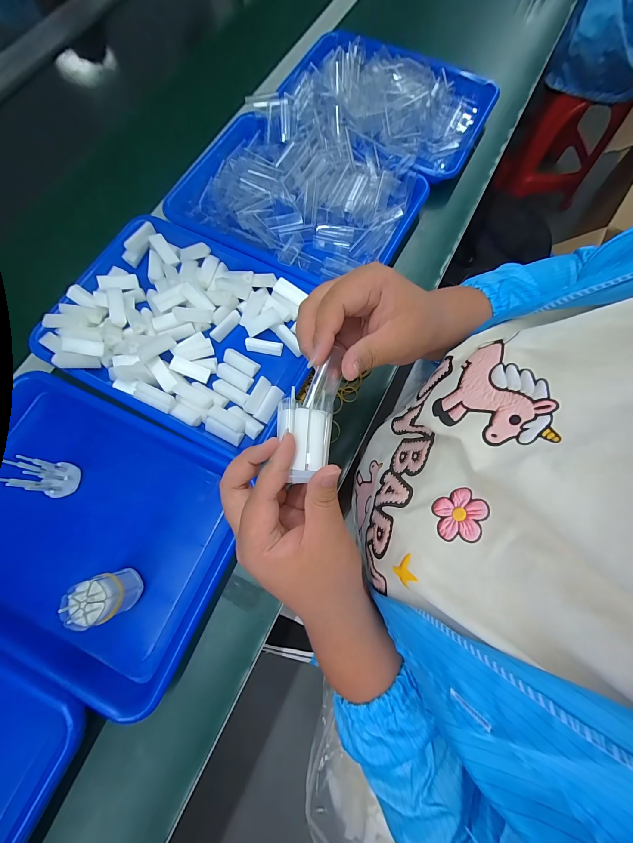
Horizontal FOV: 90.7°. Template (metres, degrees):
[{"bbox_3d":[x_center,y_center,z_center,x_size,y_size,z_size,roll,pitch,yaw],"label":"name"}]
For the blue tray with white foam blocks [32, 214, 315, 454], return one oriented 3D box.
[{"bbox_3d":[-0.164,-0.125,0.394,0.310,0.030,0.243,25,75,7],"label":"blue tray with white foam blocks"}]

